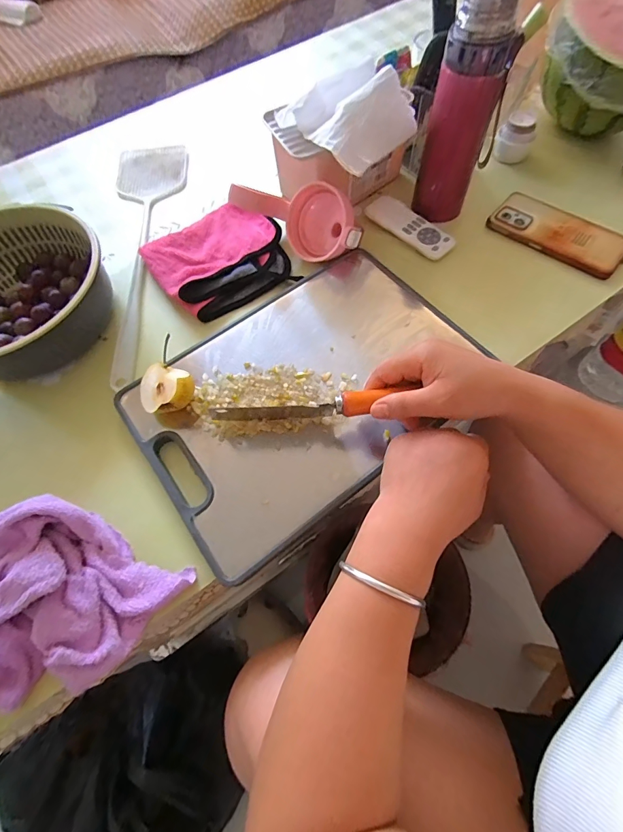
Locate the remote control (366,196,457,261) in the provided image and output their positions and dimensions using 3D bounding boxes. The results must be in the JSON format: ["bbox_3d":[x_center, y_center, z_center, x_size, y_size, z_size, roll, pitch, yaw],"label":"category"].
[{"bbox_3d":[0.128,-0.252,0.499,0.041,0.012,0.127,-39,67,-16],"label":"remote control"}]

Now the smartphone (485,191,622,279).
[{"bbox_3d":[0.315,-0.236,0.482,0.160,0.009,0.078,39,71,21],"label":"smartphone"}]

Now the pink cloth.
[{"bbox_3d":[-0.115,-0.207,0.491,0.166,0.019,0.155,-35,66,-14],"label":"pink cloth"}]

